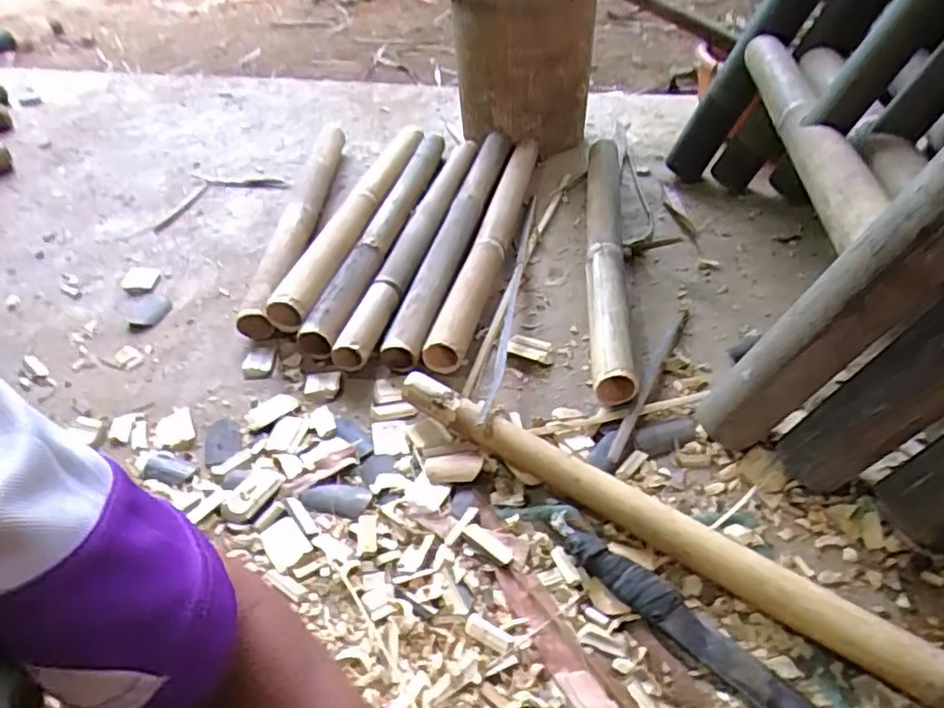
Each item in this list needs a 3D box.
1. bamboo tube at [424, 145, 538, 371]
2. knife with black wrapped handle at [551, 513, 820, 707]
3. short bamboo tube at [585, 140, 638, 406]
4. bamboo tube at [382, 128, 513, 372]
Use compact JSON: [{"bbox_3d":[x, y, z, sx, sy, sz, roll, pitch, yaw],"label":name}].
[{"bbox_3d":[0.036,-0.188,1.019,0.049,0.048,0.606,6,43,14],"label":"bamboo tube"},{"bbox_3d":[0.184,0.226,0.540,0.042,0.026,0.276,-36,49,-29],"label":"knife with black wrapped handle"},{"bbox_3d":[0.200,-0.165,0.959,0.055,0.064,0.621,1,42,8],"label":"short bamboo tube"},{"bbox_3d":[-0.024,-0.198,1.026,0.062,0.060,0.606,6,43,13],"label":"bamboo tube"}]

